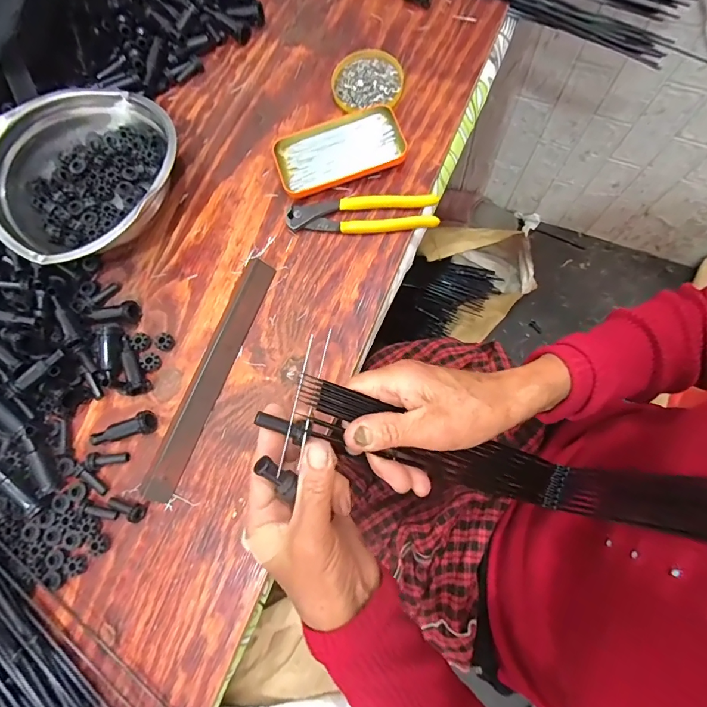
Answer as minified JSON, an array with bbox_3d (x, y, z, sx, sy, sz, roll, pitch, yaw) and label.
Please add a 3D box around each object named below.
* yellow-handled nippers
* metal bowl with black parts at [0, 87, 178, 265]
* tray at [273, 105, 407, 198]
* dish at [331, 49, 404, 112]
[{"bbox_3d":[0.008,-0.151,0.450,0.162,0.019,0.037,1,79,1],"label":"yellow-handled nippers"},{"bbox_3d":[-0.293,-0.197,0.452,0.194,0.073,0.212,29,82,11],"label":"metal bowl with black parts"},{"bbox_3d":[-0.017,-0.229,0.465,0.140,0.020,0.076,-19,79,-3],"label":"tray"},{"bbox_3d":[0.017,-0.324,0.487,0.082,0.015,0.074,4,79,2],"label":"dish"}]

